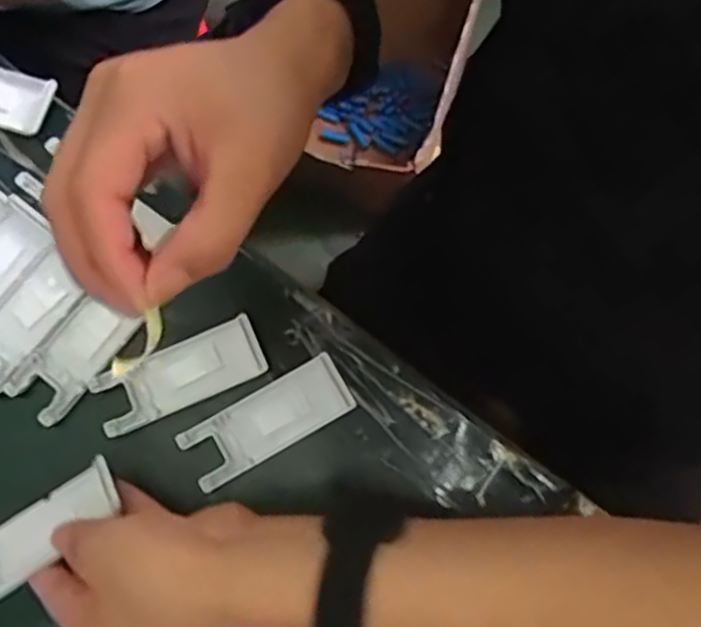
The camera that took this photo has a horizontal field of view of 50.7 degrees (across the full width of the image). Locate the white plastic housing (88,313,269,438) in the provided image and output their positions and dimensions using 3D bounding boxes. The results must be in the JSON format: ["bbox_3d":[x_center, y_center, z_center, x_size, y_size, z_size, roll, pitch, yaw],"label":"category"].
[{"bbox_3d":[-0.106,0.038,0.461,0.103,0.007,0.040,-24,79,-5],"label":"white plastic housing"}]

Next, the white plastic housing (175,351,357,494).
[{"bbox_3d":[-0.051,0.065,0.452,0.103,0.007,0.039,-29,80,-6],"label":"white plastic housing"}]

